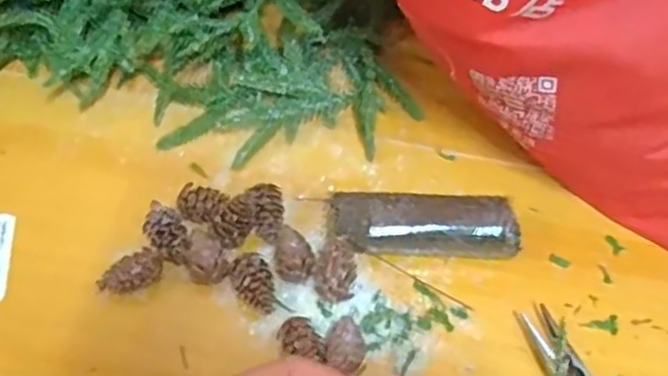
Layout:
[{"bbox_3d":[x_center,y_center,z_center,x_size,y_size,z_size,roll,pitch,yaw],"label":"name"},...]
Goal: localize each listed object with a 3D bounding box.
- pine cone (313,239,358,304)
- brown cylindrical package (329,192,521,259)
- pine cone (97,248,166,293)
[{"bbox_3d":[0.001,0.047,0.401,0.023,0.020,0.036,7,56,1],"label":"pine cone"},{"bbox_3d":[0.054,0.024,0.429,0.110,0.028,0.035,-1,56,-4],"label":"brown cylindrical package"},{"bbox_3d":[-0.115,0.050,0.400,0.036,0.016,0.019,-27,62,-20],"label":"pine cone"}]

